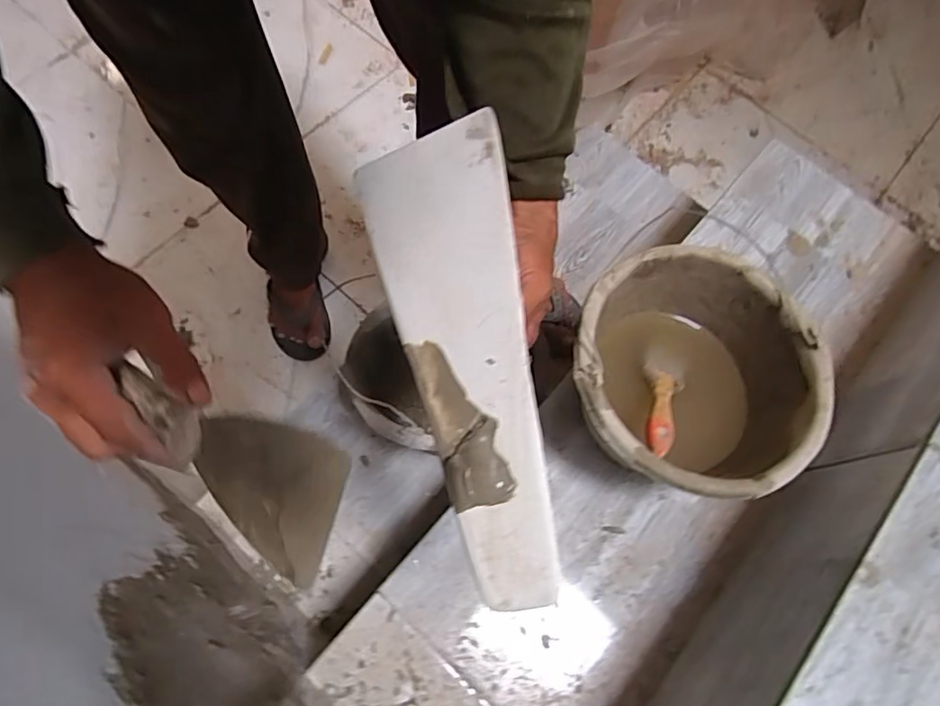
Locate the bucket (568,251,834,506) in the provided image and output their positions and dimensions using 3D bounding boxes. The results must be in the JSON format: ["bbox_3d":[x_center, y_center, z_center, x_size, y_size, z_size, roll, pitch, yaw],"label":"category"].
[{"bbox_3d":[0.211,0.034,0.590,0.223,0.168,0.229,1,70,-3],"label":"bucket"}]

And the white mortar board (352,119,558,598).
[{"bbox_3d":[-0.011,-0.002,0.339,0.090,0.011,0.286,-14,74,19],"label":"white mortar board"}]

